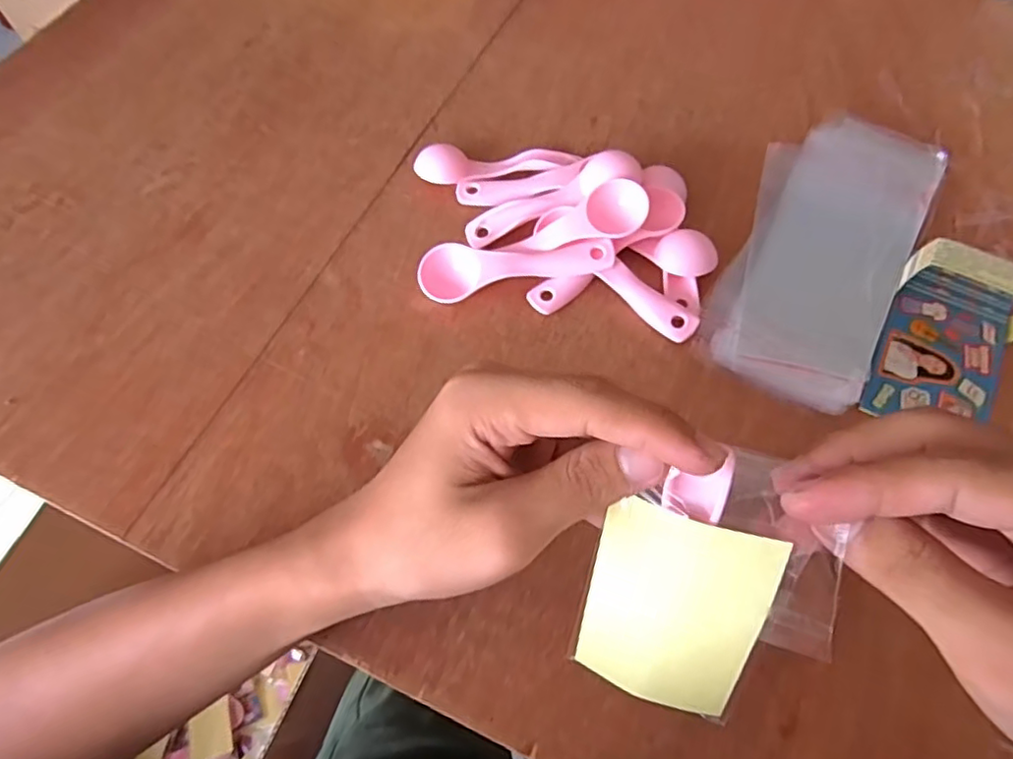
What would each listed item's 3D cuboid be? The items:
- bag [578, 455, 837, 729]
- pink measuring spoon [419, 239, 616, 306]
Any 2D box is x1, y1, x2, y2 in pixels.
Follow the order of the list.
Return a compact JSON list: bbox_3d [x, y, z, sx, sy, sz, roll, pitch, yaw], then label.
[{"bbox_3d":[0.070,0.077,0.219,0.078,0.114,0.008,17,27,17],"label":"bag"},{"bbox_3d":[0.005,-0.070,0.372,0.113,0.023,0.034,-11,62,-6],"label":"pink measuring spoon"}]

